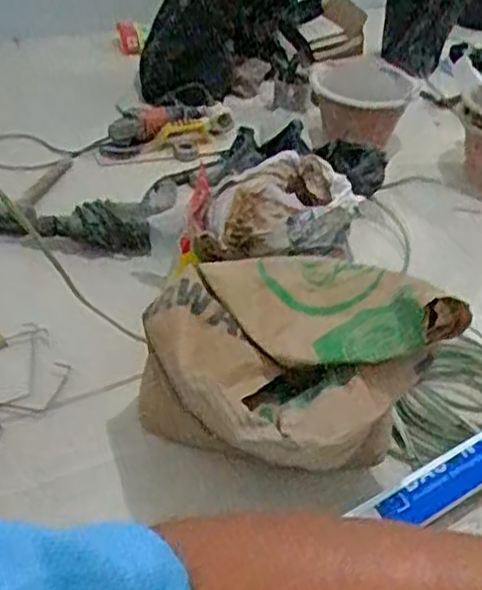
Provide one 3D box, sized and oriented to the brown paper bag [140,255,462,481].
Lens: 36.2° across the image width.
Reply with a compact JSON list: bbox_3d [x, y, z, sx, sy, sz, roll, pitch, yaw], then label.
[{"bbox_3d":[0.053,0.103,0.976,0.287,0.308,0.299,-16,44,-25],"label":"brown paper bag"}]

